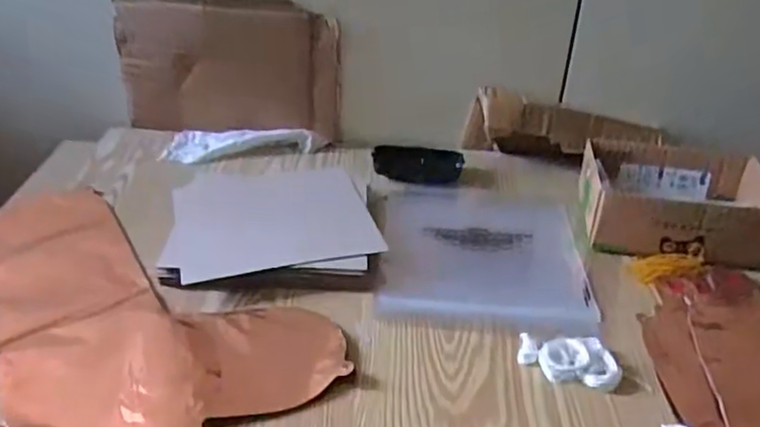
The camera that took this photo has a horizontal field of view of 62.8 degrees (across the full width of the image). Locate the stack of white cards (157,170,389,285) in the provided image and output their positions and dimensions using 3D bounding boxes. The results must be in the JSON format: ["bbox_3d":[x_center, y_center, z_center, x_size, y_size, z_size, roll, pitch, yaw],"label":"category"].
[{"bbox_3d":[-0.112,0.003,0.658,0.207,0.023,0.193,-3,33,-7],"label":"stack of white cards"}]

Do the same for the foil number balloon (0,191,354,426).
[{"bbox_3d":[-0.235,0.067,0.572,0.229,0.016,0.412,-22,40,-32],"label":"foil number balloon"}]

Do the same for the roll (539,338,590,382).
[{"bbox_3d":[0.149,0.119,0.507,0.038,0.014,0.036,1,33,-1],"label":"roll"}]

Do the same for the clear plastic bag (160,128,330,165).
[{"bbox_3d":[-0.174,-0.088,0.791,0.197,0.025,0.076,3,33,1],"label":"clear plastic bag"}]

